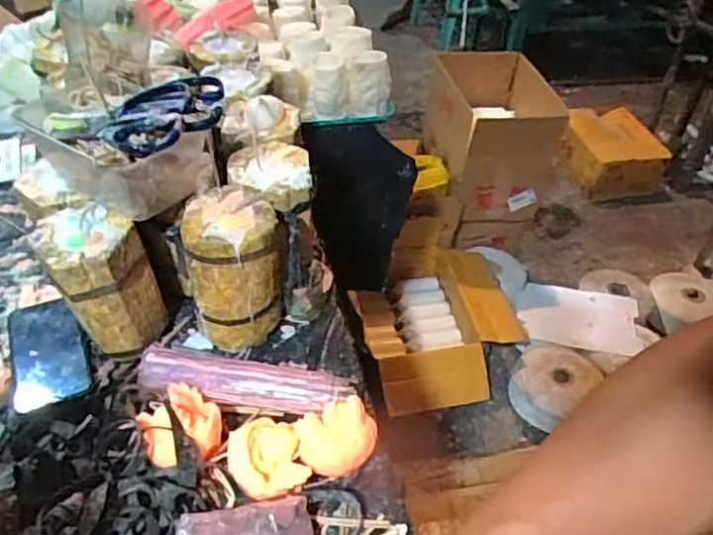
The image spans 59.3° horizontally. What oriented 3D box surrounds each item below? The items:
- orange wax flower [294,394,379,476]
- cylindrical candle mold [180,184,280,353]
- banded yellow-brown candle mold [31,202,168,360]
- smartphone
[{"bbox_3d":[-0.019,0.153,0.573,0.061,0.042,0.065,2,43,-2],"label":"orange wax flower"},{"bbox_3d":[-0.125,0.003,0.664,0.095,0.155,0.086,-5,44,-9],"label":"cylindrical candle mold"},{"bbox_3d":[-0.256,0.016,0.636,0.094,0.140,0.085,-27,51,-28],"label":"banded yellow-brown candle mold"},{"bbox_3d":[-0.330,0.086,0.669,0.072,0.008,0.149,-16,46,-19],"label":"smartphone"}]

